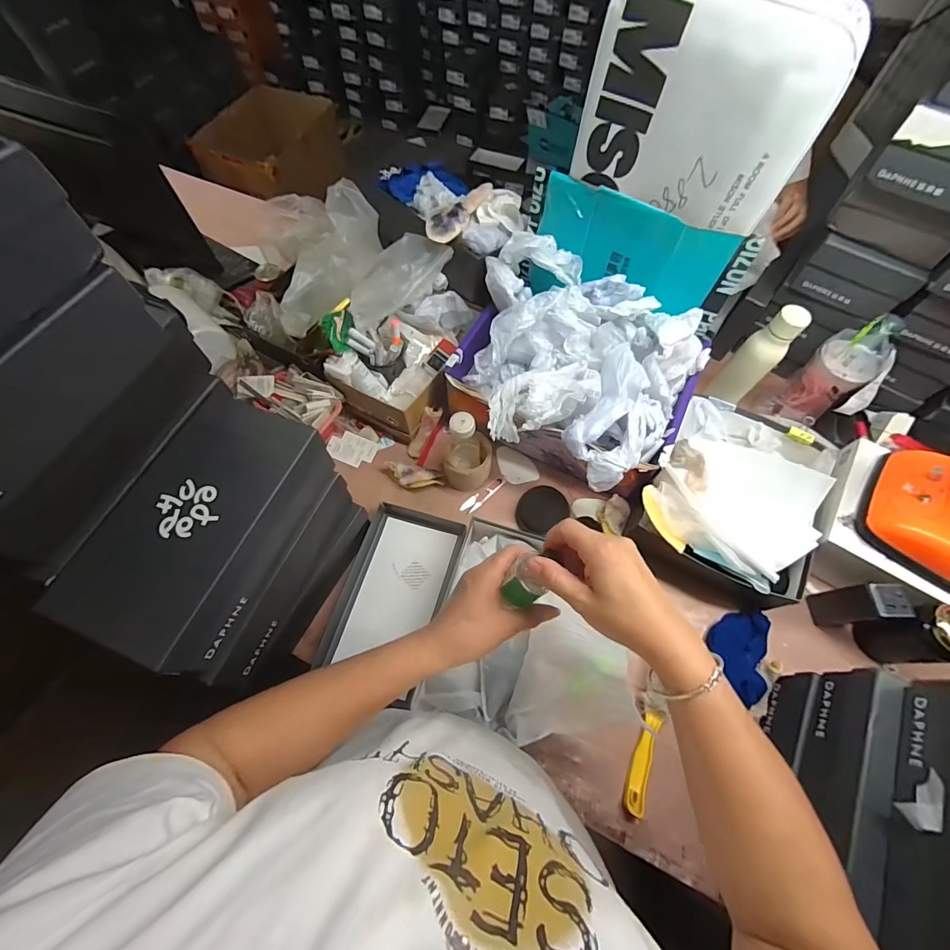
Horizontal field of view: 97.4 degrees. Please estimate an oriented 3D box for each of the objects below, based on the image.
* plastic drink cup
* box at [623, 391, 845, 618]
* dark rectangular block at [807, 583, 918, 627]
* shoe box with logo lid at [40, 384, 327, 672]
[{"bbox_3d":[0.638,-0.180,0.744,0.095,0.209,0.091,0,65,0],"label":"plastic drink cup"},{"bbox_3d":[0.438,0.035,0.743,0.269,0.154,0.322,26,67,11],"label":"box"},{"bbox_3d":[0.589,0.201,0.645,0.051,0.124,0.054,-2,65,-1],"label":"dark rectangular block"},{"bbox_3d":[-0.327,0.055,0.531,0.169,0.117,0.326,20,66,9],"label":"shoe box with logo lid"}]

